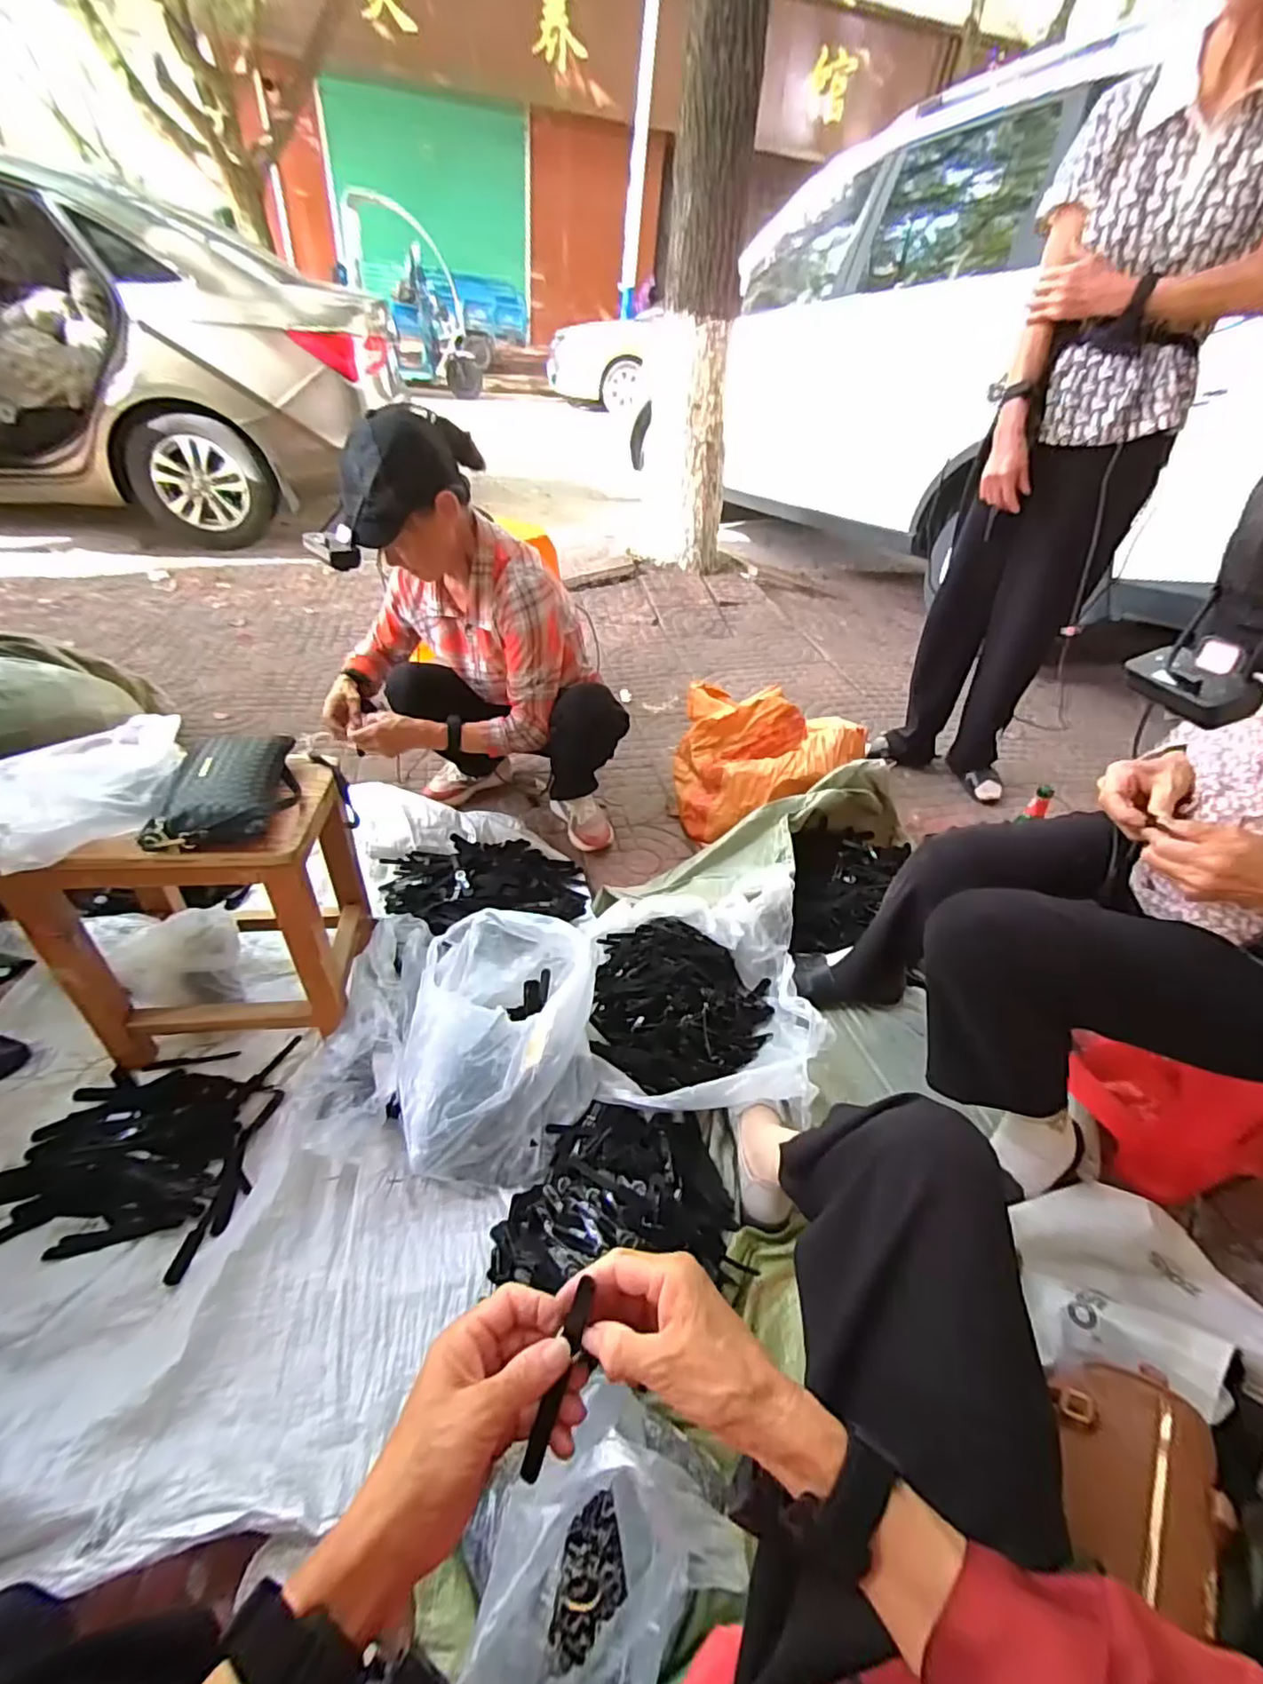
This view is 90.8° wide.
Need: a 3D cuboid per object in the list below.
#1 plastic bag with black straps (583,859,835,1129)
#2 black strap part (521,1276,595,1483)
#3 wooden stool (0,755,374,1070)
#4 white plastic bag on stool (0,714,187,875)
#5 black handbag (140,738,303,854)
[{"bbox_3d":[0.111,0.235,0.970,0.340,0.144,0.370,1,41,-8],"label":"plastic bag with black straps"},{"bbox_3d":[-0.040,0.295,0.340,0.011,0.108,0.008,17,-2,10],"label":"black strap part"},{"bbox_3d":[-0.558,0.097,0.853,0.317,0.375,0.226,-2,41,-11],"label":"wooden stool"},{"bbox_3d":[-0.649,-0.085,0.723,0.199,0.102,0.251,-13,45,-22],"label":"white plastic bag on stool"},{"bbox_3d":[-0.477,-0.068,0.739,0.131,0.064,0.199,-4,42,-14],"label":"black handbag"}]

